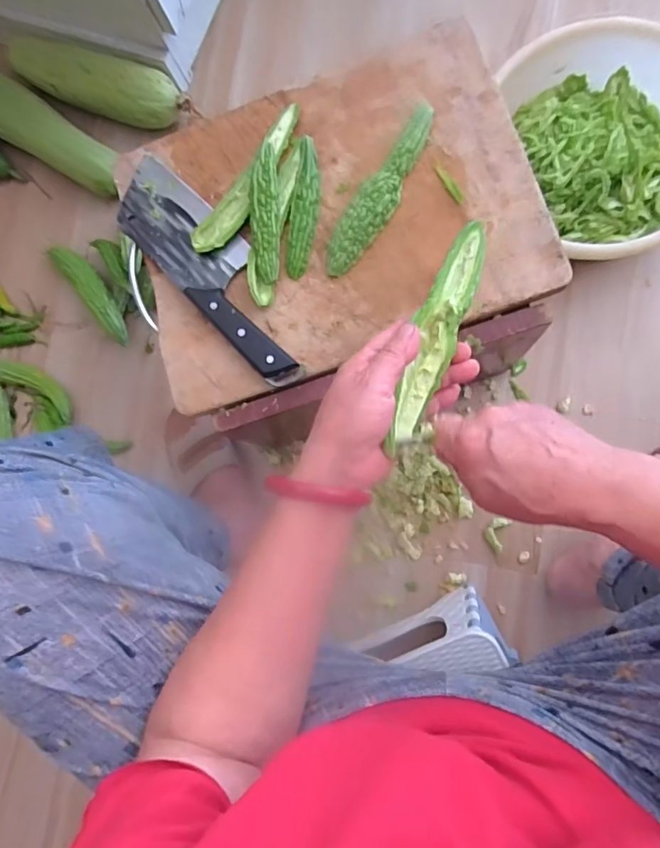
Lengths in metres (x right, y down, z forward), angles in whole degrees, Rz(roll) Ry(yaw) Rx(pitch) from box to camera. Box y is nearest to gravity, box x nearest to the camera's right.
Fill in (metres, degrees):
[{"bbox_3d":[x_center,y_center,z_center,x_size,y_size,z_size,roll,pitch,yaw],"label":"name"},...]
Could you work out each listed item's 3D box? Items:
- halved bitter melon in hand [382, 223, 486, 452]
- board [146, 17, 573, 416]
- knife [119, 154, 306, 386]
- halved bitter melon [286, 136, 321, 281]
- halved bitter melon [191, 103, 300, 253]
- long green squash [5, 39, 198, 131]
[{"bbox_3d":[0.078,-0.067,0.386,0.030,0.025,0.172,20,86,8],"label":"halved bitter melon in hand"},{"bbox_3d":[-0.005,-0.202,0.524,0.389,0.025,0.281,-19,84,6],"label":"board"},{"bbox_3d":[-0.119,-0.158,0.529,0.079,0.021,0.279,-45,79,1],"label":"knife"},{"bbox_3d":[-0.025,-0.212,0.523,0.027,0.015,0.134,7,84,9],"label":"halved bitter melon"},{"bbox_3d":[-0.079,-0.243,0.529,0.032,0.019,0.173,33,89,11],"label":"halved bitter melon"},{"bbox_3d":[-0.351,-0.520,0.806,0.285,0.105,0.074,23,89,8],"label":"long green squash"}]

